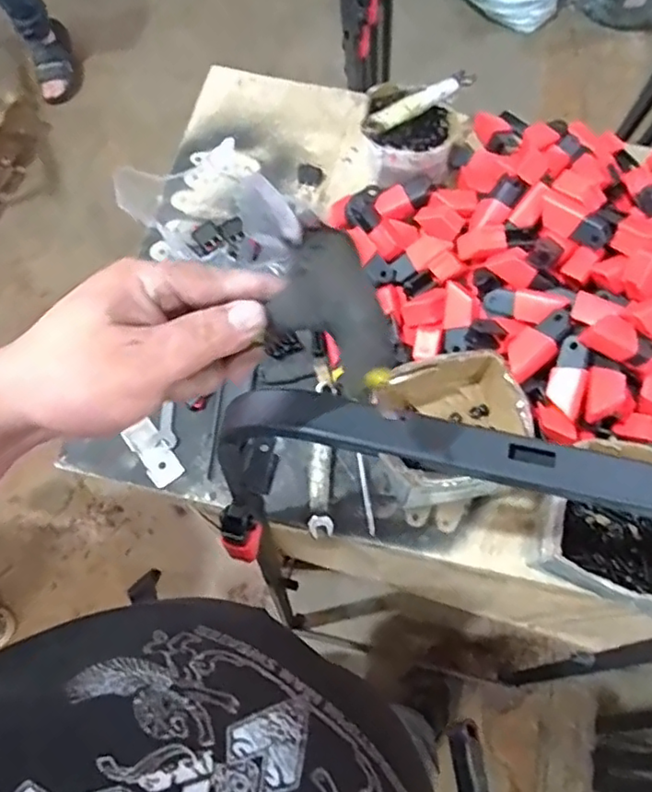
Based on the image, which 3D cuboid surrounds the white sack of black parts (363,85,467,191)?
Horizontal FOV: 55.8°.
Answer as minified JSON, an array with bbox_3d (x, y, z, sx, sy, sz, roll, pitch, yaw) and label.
[{"bbox_3d":[0.120,-0.340,0.812,0.142,0.078,0.148,7,69,3],"label":"white sack of black parts"}]

